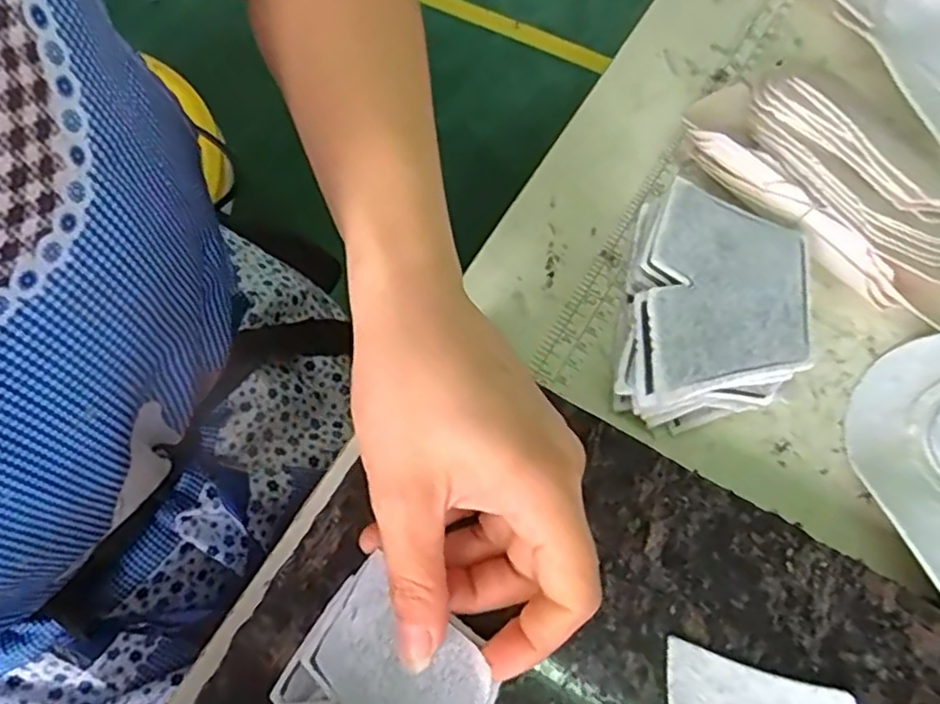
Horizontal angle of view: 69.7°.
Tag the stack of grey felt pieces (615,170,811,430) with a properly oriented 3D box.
[{"bbox_3d":[0.112,-0.021,0.313,0.074,0.028,0.111,11,67,3],"label":"stack of grey felt pieces"}]

